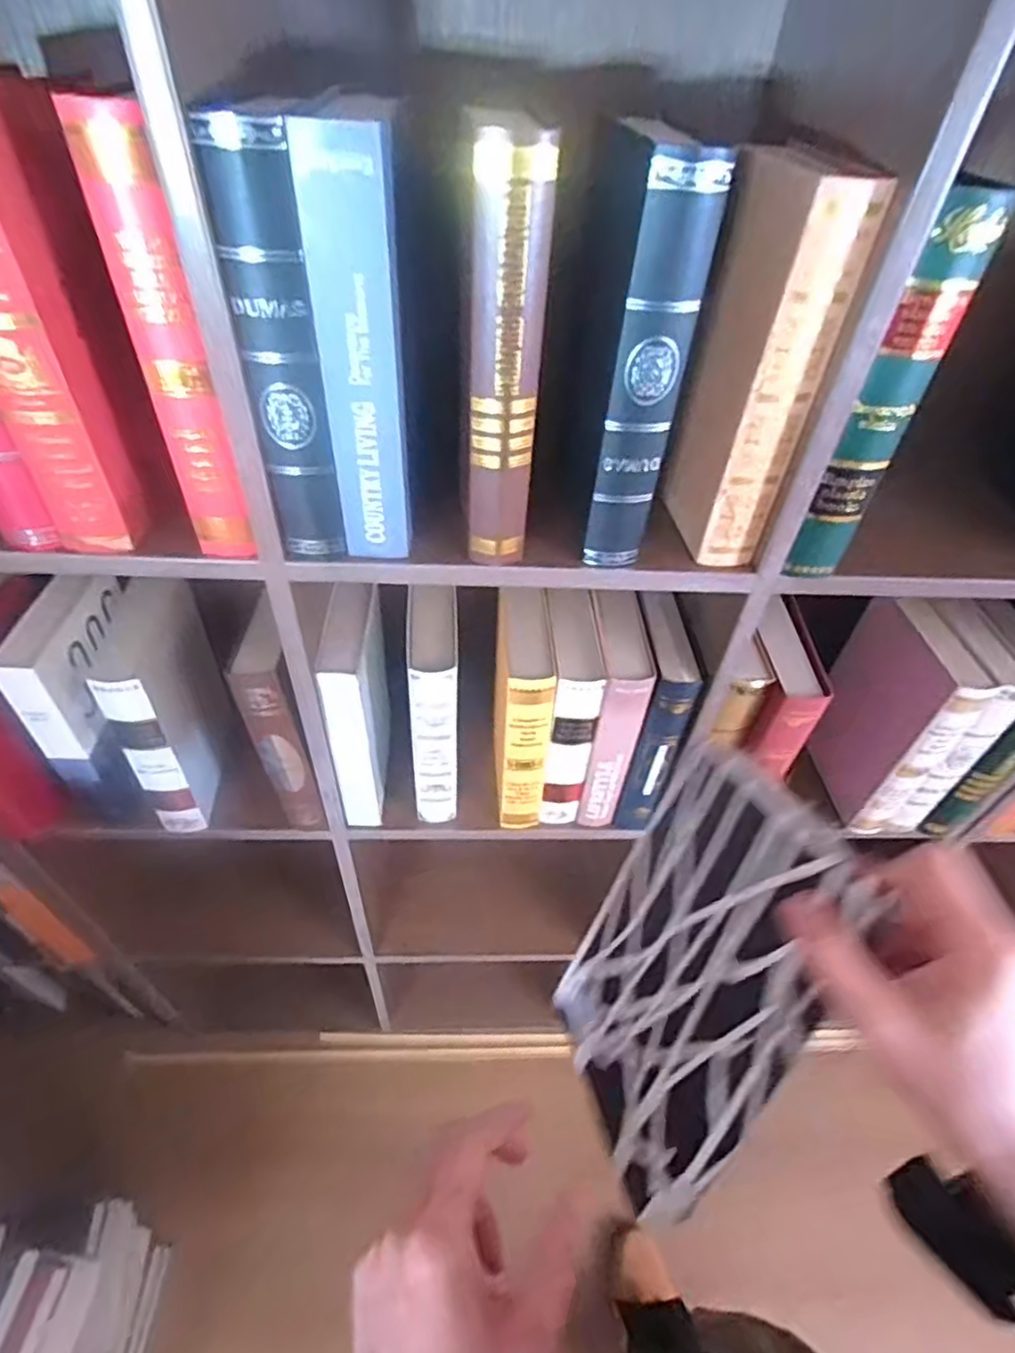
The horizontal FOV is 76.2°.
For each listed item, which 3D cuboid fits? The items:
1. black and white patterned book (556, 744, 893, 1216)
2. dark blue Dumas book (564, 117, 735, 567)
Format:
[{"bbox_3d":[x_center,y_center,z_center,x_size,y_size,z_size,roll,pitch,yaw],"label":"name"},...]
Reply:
[{"bbox_3d":[0.113,0.176,0.406,0.027,0.242,0.162,19,16,-20],"label":"black and white patterned book"},{"bbox_3d":[0.075,-0.234,0.474,0.052,0.260,0.136,-10,47,-15],"label":"dark blue Dumas book"}]

